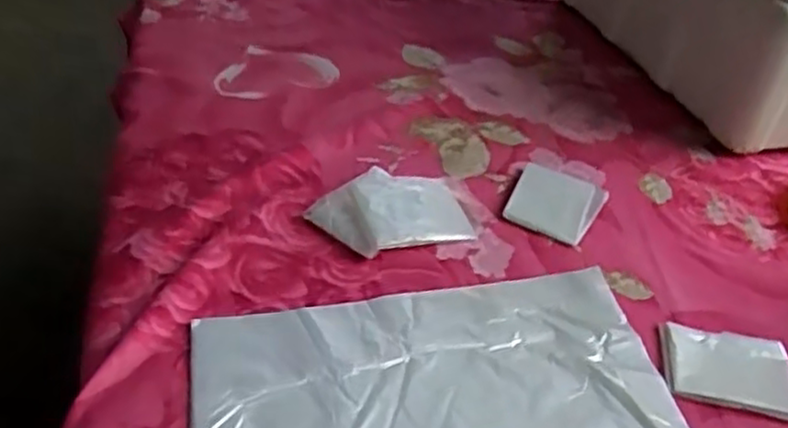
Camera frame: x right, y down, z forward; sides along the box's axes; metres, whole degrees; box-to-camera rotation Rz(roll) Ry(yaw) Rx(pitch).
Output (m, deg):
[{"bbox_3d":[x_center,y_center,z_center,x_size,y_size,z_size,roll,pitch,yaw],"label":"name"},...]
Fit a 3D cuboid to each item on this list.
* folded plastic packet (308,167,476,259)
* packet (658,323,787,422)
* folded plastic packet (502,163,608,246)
[{"bbox_3d":[-0.001,-0.003,0.584,0.123,0.033,0.075,-10,41,-19],"label":"folded plastic packet"},{"bbox_3d":[0.225,0.104,0.484,0.084,0.008,0.061,11,39,6],"label":"packet"},{"bbox_3d":[0.138,-0.011,0.612,0.075,0.008,0.082,18,40,15],"label":"folded plastic packet"}]

